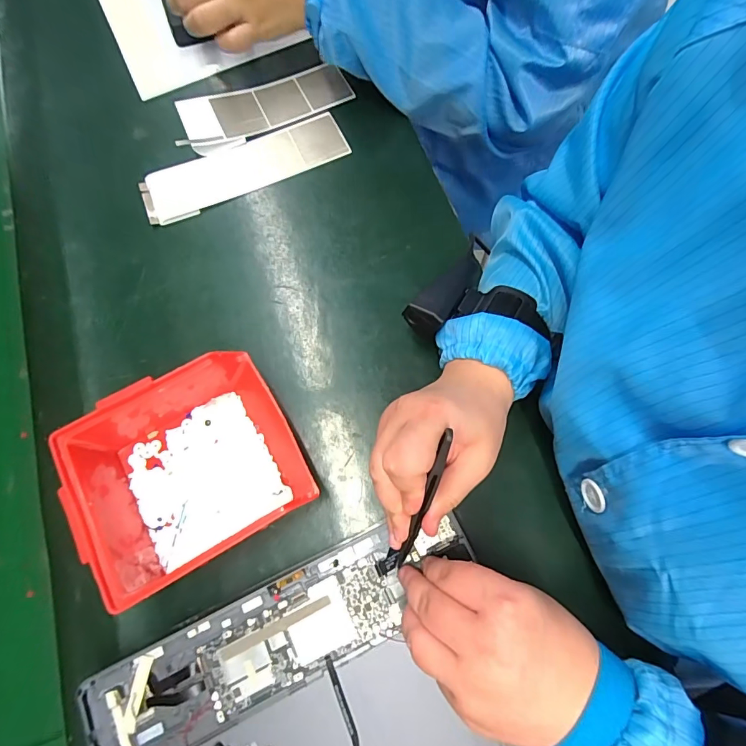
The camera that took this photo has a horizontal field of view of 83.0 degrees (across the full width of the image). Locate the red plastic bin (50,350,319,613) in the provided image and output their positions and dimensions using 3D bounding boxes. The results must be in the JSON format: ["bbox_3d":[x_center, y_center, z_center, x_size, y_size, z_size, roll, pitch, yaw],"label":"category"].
[{"bbox_3d":[-0.132,0.069,0.293,0.145,0.068,0.119,-29,76,-7],"label":"red plastic bin"}]

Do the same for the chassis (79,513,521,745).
[{"bbox_3d":[-0.035,0.211,0.253,0.245,0.021,0.166,-25,76,-6],"label":"chassis"}]

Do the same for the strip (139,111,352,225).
[{"bbox_3d":[-0.125,-0.200,0.410,0.198,0.006,0.057,-22,80,-5],"label":"strip"}]

